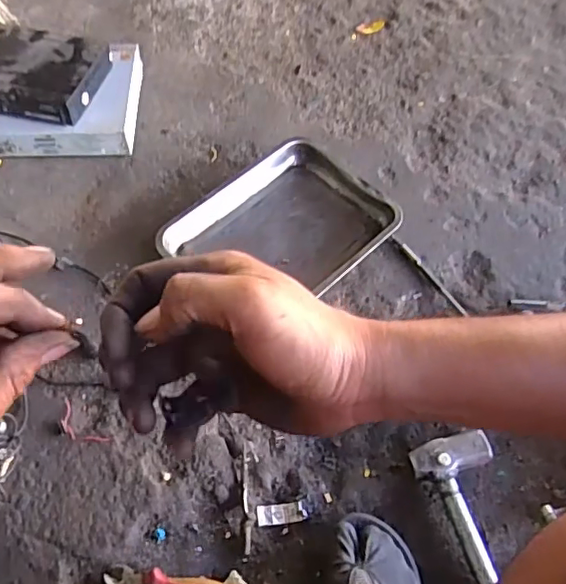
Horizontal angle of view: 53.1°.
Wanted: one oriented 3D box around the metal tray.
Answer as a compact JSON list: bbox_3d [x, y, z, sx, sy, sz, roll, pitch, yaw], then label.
[{"bbox_3d":[-0.006,-0.105,0.958,0.287,0.046,0.341,39,67,19],"label":"metal tray"}]

